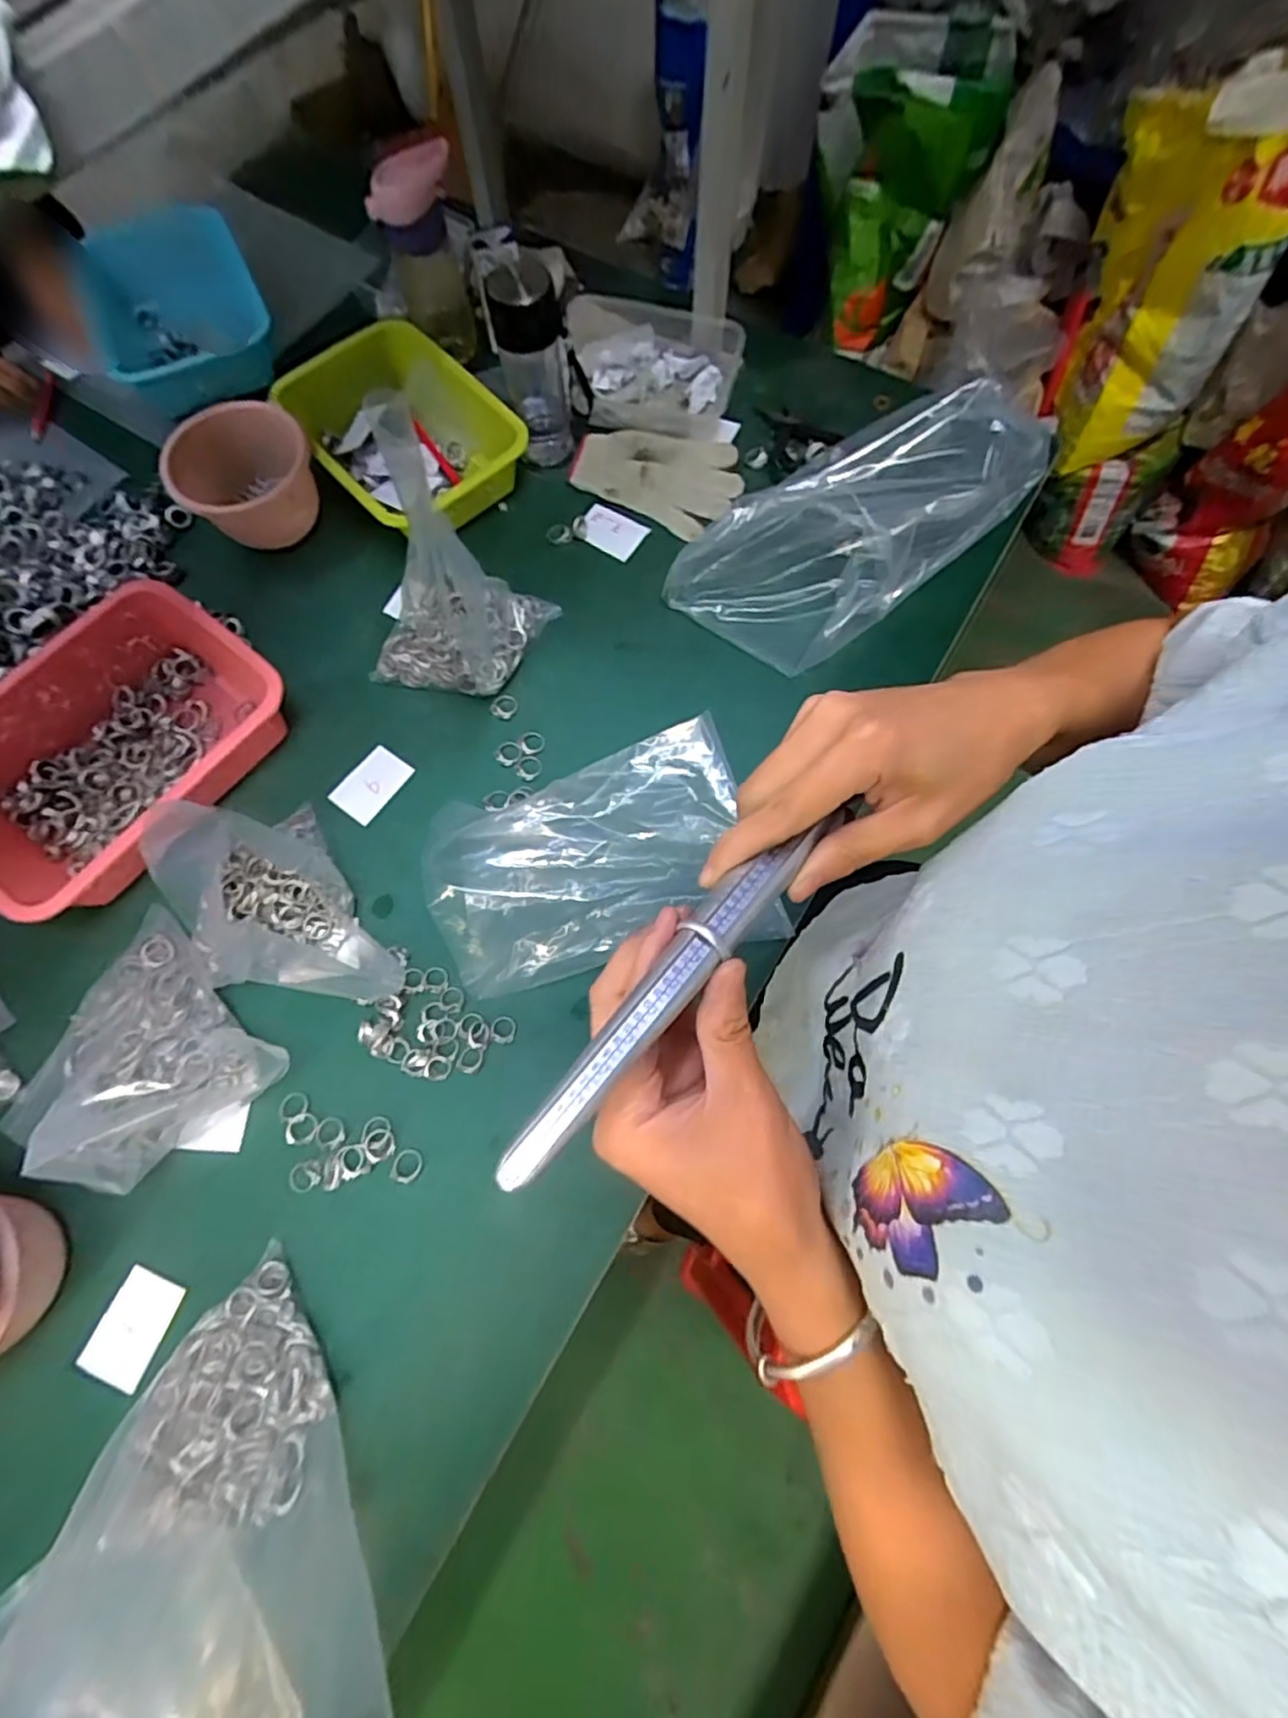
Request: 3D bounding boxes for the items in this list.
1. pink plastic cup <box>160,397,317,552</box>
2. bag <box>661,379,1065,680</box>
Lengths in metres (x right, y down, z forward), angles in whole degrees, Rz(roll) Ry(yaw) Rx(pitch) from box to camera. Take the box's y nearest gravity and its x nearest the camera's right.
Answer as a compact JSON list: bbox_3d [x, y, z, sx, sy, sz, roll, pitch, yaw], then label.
[{"bbox_3d":[-0.445,-0.426,0.735,0.147,0.091,0.125,-5,72,-2],"label":"pink plastic cup"},{"bbox_3d":[0.229,-0.354,0.684,0.414,0.092,0.194,-29,74,6],"label":"bag"}]

